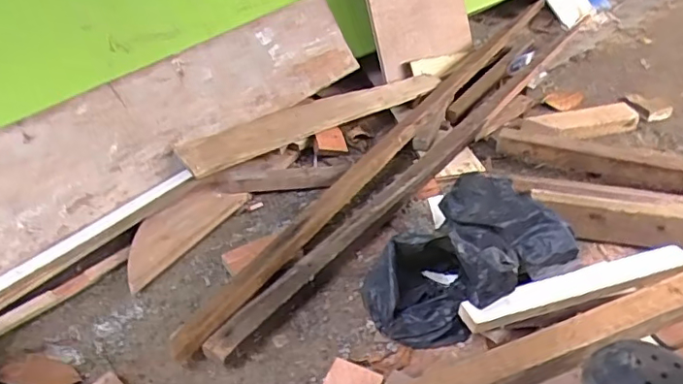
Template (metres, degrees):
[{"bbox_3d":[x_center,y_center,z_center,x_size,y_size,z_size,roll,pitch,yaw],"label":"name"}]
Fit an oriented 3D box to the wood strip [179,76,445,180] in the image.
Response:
[{"bbox_3d":[-0.032,-0.147,1.028,0.560,0.020,0.084,-25,54,-32],"label":"wood strip"}]

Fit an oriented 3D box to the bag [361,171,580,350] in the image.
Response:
[{"bbox_3d":[0.170,0.089,0.721,0.185,0.120,0.266,28,46,32],"label":"bag"}]

